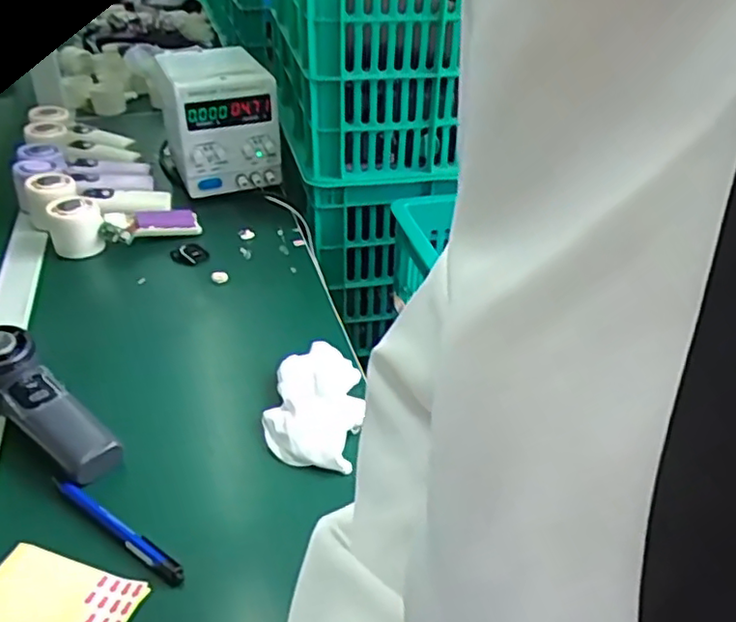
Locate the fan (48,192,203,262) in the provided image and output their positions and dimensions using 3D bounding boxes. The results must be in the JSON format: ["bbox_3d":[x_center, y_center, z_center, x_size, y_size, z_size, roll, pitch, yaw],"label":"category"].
[{"bbox_3d":[-0.283,-0.102,0.768,0.161,0.056,0.057,-4,36,-6],"label":"fan"}]

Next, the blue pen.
[{"bbox_3d":[-0.174,0.146,0.449,0.130,0.006,0.012,23,42,28],"label":"blue pen"}]

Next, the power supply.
[{"bbox_3d":[-0.202,-0.266,0.897,0.129,0.142,0.166,-11,38,-16],"label":"power supply"}]

